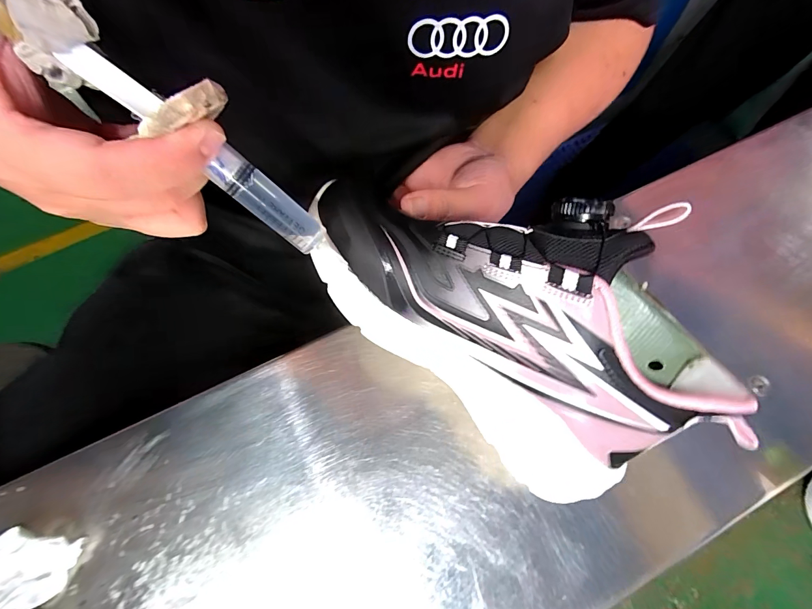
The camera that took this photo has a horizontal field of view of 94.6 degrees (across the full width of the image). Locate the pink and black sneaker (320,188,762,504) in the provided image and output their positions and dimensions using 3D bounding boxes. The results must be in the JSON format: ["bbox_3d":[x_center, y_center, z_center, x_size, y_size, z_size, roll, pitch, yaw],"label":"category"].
[{"bbox_3d":[0.065,-0.003,0.223,0.203,0.090,0.123,44,112,2],"label":"pink and black sneaker"}]

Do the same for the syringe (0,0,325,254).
[{"bbox_3d":[-0.083,-0.066,0.148,0.125,0.037,0.023,39,66,-33],"label":"syringe"}]

